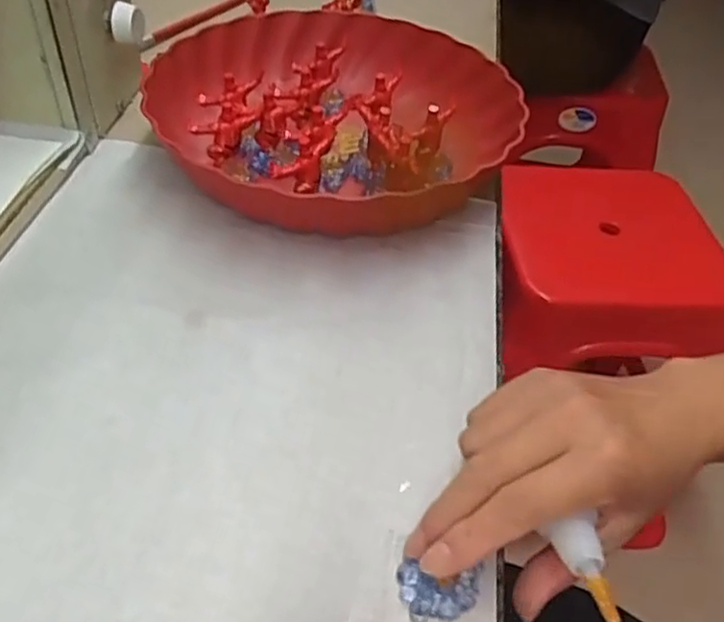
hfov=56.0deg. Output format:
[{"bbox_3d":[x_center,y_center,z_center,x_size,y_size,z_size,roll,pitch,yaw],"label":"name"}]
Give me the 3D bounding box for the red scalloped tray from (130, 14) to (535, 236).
[{"bbox_3d":[-0.022,-0.132,0.464,0.231,0.058,0.219,-32,56,-32],"label":"red scalloped tray"}]

